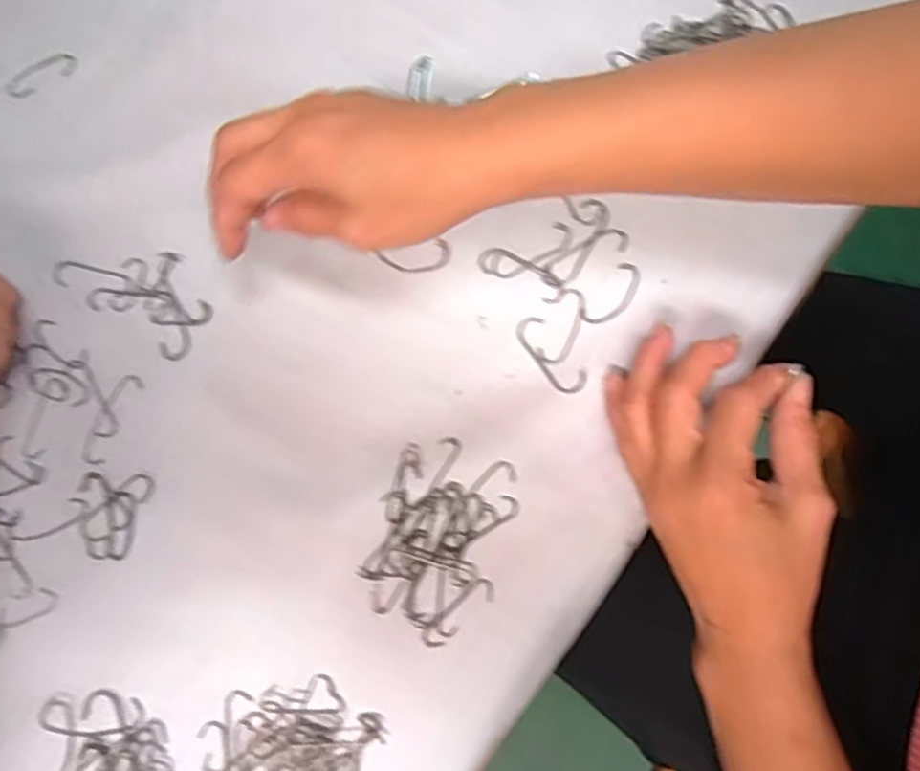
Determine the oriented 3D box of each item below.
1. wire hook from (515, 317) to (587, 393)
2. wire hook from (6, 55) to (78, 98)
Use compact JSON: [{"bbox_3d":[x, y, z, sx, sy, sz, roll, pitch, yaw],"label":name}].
[{"bbox_3d":[0.046,-0.015,0.364,0.017,0.004,0.047,-35,79,-7],"label":"wire hook"},{"bbox_3d":[-0.243,-0.180,0.413,0.042,0.004,0.017,-35,79,-7],"label":"wire hook"}]

